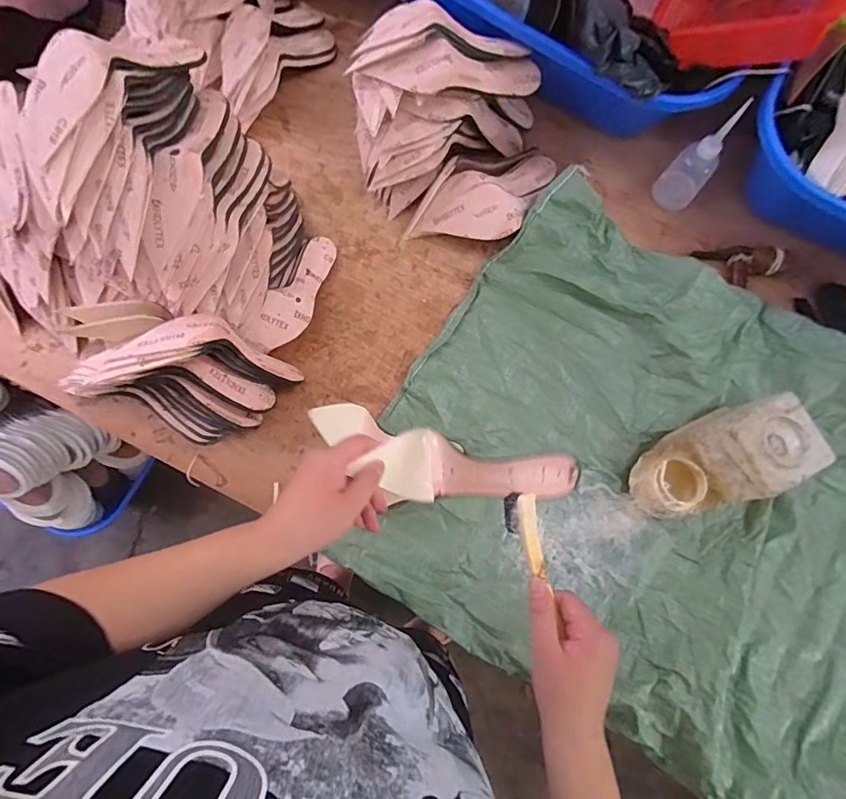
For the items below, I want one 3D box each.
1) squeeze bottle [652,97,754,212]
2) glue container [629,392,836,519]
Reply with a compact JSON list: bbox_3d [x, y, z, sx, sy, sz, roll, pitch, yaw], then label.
[{"bbox_3d":[0.420,-0.365,0.728,0.052,0.169,0.055,-7,76,-3],"label":"squeeze bottle"},{"bbox_3d":[0.395,0.083,0.633,0.209,0.123,0.110,-24,78,-6],"label":"glue container"}]

